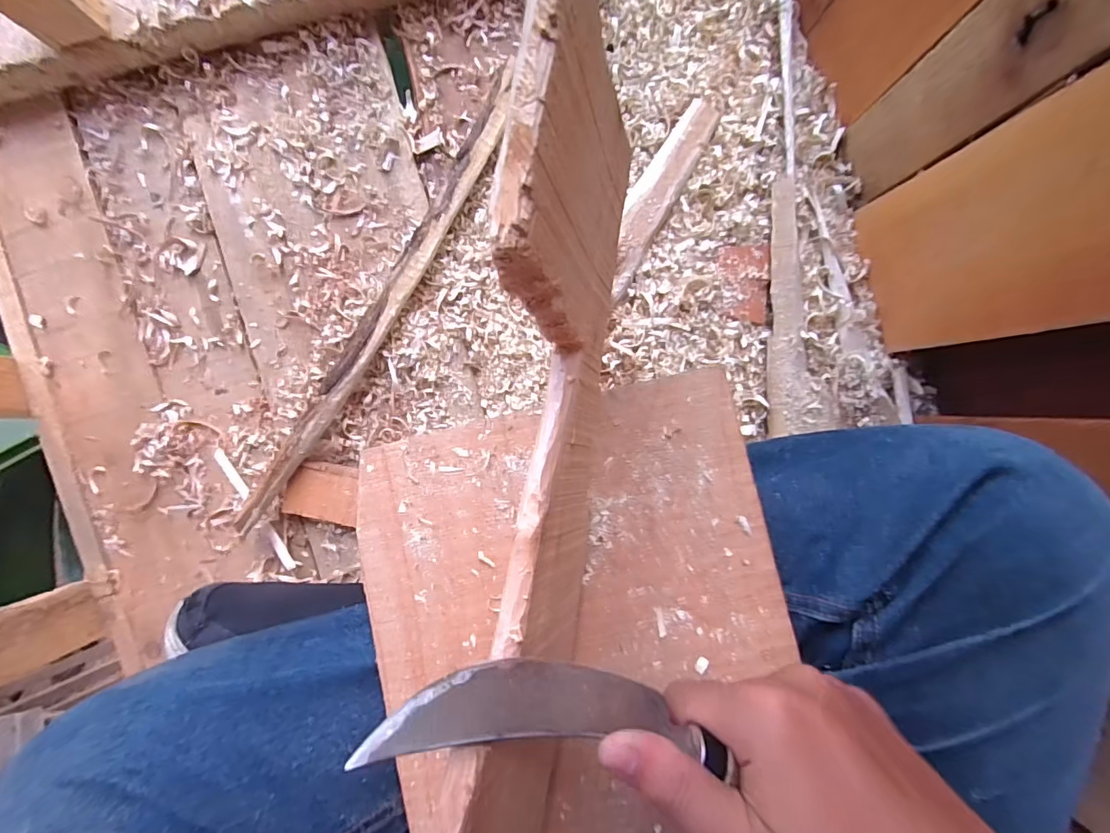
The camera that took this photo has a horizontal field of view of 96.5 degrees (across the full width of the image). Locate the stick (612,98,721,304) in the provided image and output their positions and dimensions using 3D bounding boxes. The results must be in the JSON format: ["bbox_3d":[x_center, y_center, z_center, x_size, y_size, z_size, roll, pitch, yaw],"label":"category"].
[{"bbox_3d":[0.080,-0.179,0.405,0.035,0.011,0.167,28,93,0],"label":"stick"}]

